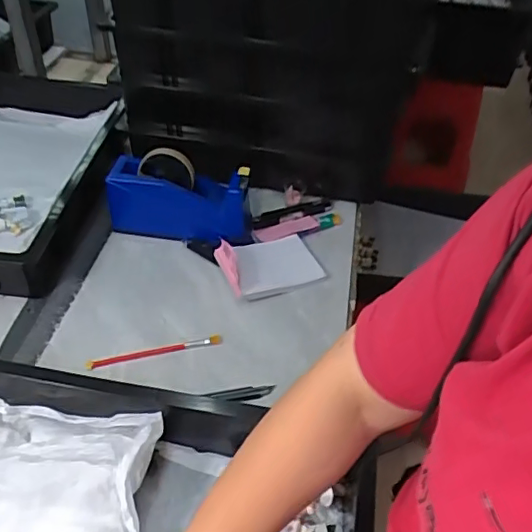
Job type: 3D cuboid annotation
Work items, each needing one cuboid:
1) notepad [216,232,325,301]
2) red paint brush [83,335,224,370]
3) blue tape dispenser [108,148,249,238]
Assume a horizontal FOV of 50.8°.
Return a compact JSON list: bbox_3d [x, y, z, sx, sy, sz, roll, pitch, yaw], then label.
[{"bbox_3d":[0.008,-0.006,0.768,0.131,0.035,0.085,-14,47,-18],"label":"notepad"},{"bbox_3d":[-0.136,0.106,0.688,0.162,0.011,0.013,-9,46,-13],"label":"red paint brush"},{"bbox_3d":[-0.125,-0.093,0.791,0.198,0.114,0.070,2,44,-3],"label":"blue tape dispenser"}]

